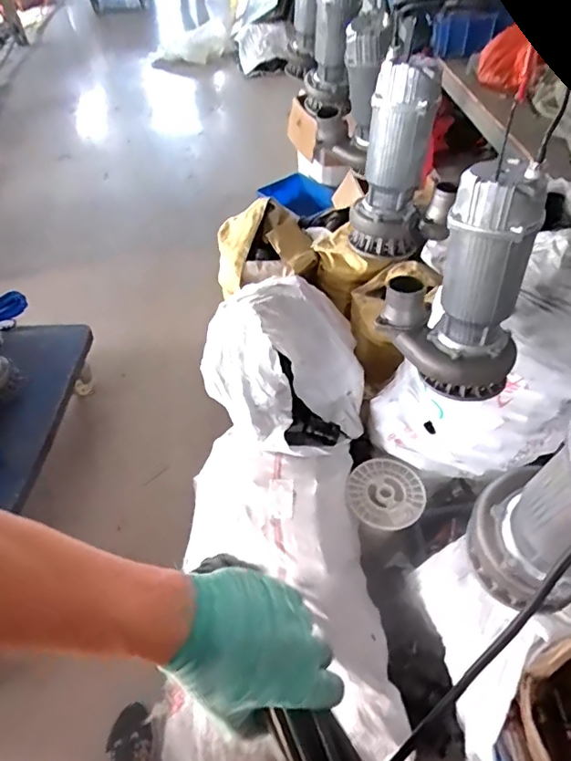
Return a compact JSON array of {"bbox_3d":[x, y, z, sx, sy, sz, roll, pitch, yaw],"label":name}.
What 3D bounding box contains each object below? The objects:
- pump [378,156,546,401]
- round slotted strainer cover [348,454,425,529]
[{"bbox_3d":[0.280,-0.157,0.850,0.221,0.362,0.171,6,50,10],"label":"pump"},{"bbox_3d":[0.270,0.296,1.362,0.200,0.041,0.200,-3,49,3],"label":"round slotted strainer cover"}]

